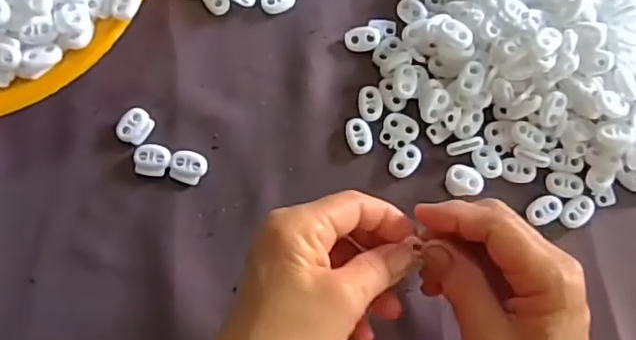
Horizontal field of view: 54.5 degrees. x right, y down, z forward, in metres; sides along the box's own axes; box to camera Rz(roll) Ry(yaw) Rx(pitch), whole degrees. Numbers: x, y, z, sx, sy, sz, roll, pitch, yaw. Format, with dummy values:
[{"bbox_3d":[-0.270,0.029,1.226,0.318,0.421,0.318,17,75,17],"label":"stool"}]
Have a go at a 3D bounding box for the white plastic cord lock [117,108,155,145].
[{"bbox_3d":[-0.112,-0.027,0.380,0.018,0.005,0.022,40,79,8],"label":"white plastic cord lock"}]

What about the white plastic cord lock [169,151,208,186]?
[{"bbox_3d":[-0.079,-0.002,0.379,0.022,0.004,0.021,7,76,1],"label":"white plastic cord lock"}]

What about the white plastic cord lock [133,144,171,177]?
[{"bbox_3d":[-0.102,-0.006,0.378,0.022,0.004,0.020,2,76,0],"label":"white plastic cord lock"}]

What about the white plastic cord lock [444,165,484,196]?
[{"bbox_3d":[0.089,0.007,0.375,0.021,0.011,0.017,18,77,3],"label":"white plastic cord lock"}]

